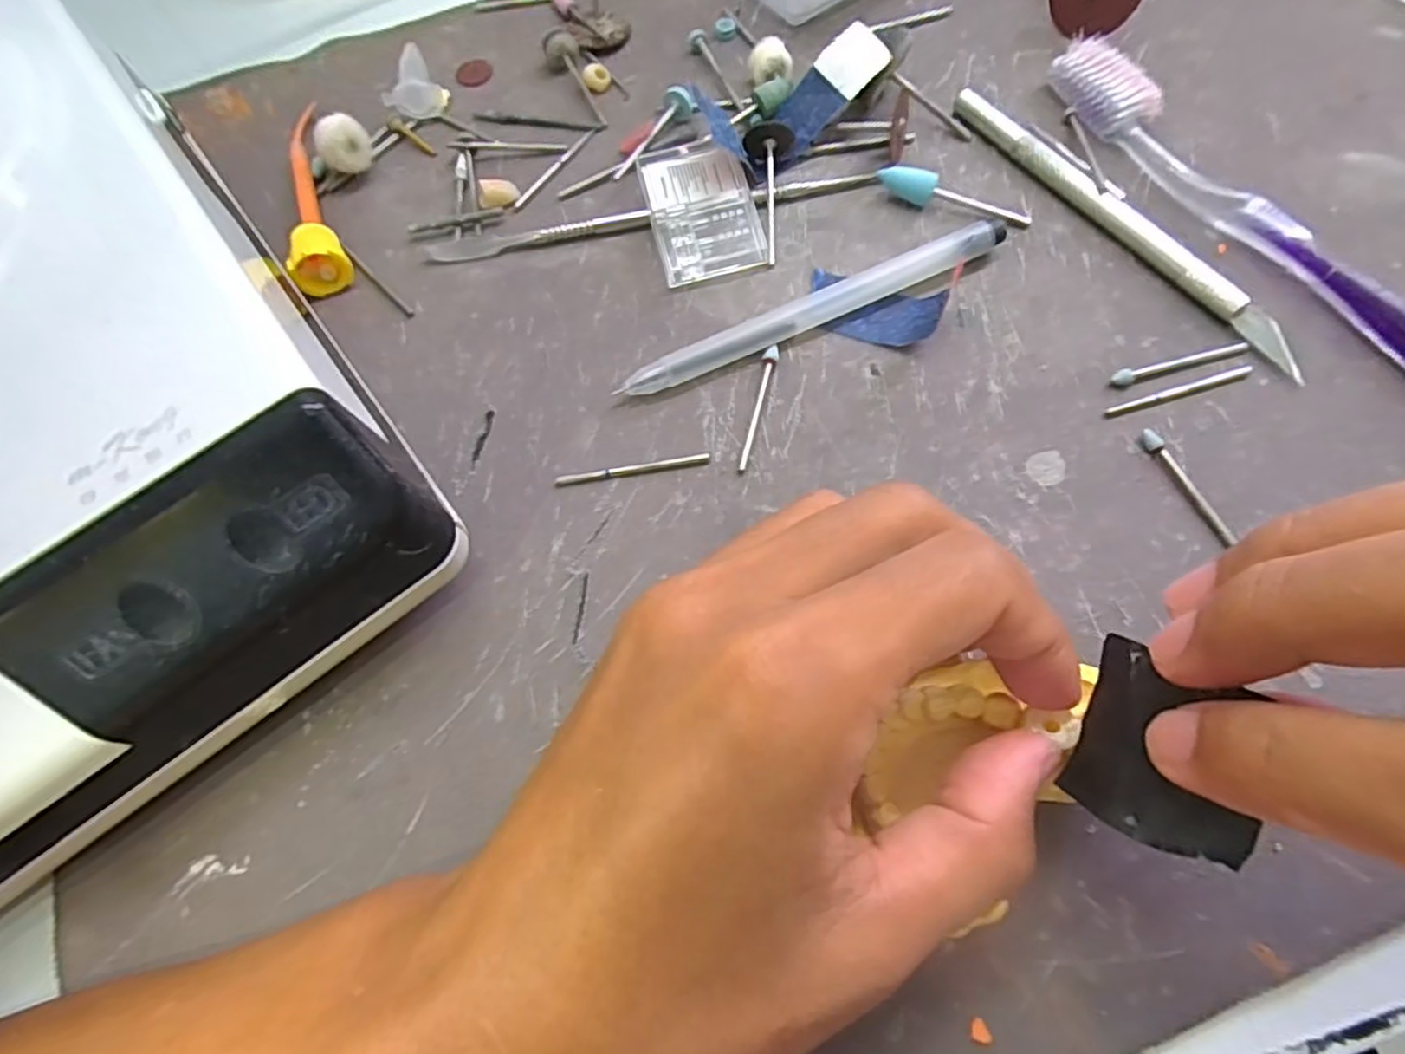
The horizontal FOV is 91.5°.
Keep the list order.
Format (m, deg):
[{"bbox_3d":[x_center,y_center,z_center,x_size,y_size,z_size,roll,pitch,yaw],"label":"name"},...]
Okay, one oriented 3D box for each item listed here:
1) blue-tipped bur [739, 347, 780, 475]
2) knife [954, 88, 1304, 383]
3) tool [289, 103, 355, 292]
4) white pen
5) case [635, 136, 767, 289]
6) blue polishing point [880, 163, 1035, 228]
[{"bbox_3d":[0.016,-0.035,0.199,0.004,0.004,0.042,15,71,8],"label":"blue-tipped bur"},{"bbox_3d":[0.130,-0.097,0.215,0.007,0.009,0.134,-35,72,-10],"label":"knife"},{"bbox_3d":[-0.132,-0.116,0.232,0.015,0.015,0.086,-16,69,-3],"label":"tool"},{"bbox_3d":[0.034,-0.067,0.208,0.123,0.009,0.011,-24,70,-6],"label":"white pen"},{"bbox_3d":[-0.001,-0.105,0.223,0.033,0.011,0.049,-14,69,-2],"label":"case"},{"bbox_3d":[0.081,-0.106,0.220,0.049,0.010,0.008,20,72,10],"label":"blue polishing point"}]

